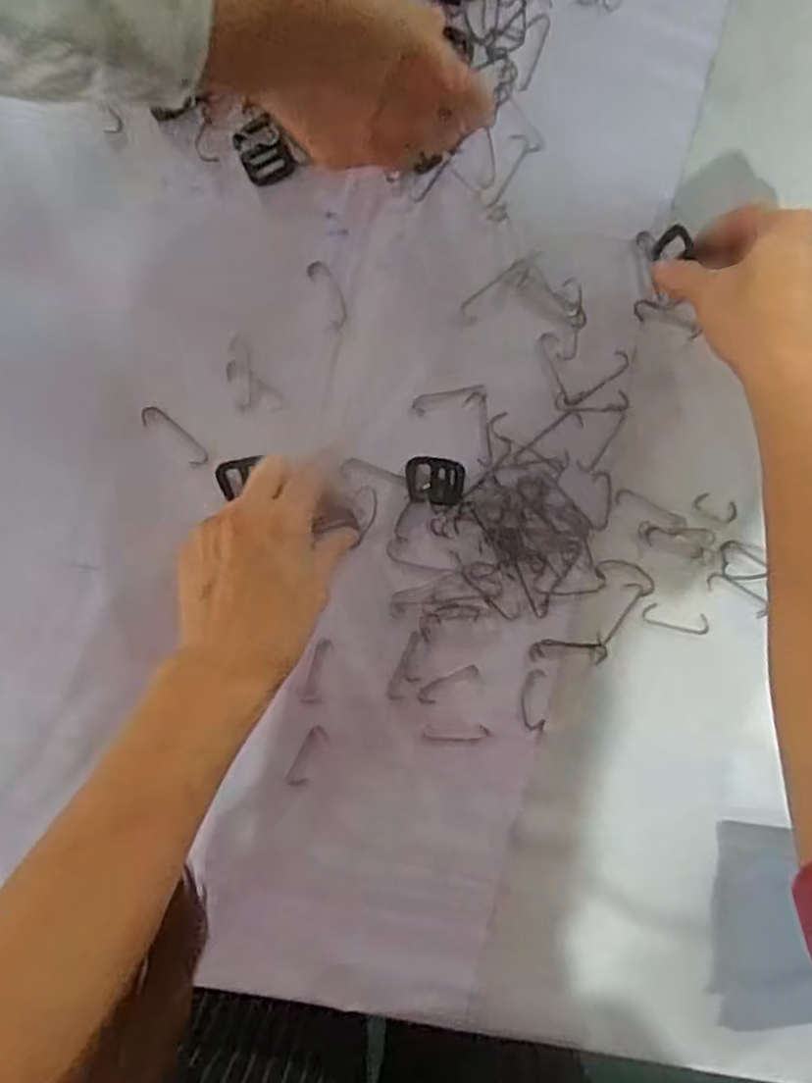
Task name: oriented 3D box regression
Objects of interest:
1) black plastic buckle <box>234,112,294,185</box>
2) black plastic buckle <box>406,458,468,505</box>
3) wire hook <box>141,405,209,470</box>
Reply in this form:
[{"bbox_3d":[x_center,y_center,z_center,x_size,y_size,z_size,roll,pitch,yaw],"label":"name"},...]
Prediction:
[{"bbox_3d":[-0.075,-0.205,0.400,0.024,0.010,0.031,-25,100,2],"label":"black plastic buckle"},{"bbox_3d":[0.017,-0.034,0.431,0.034,0.004,0.025,6,99,-3],"label":"black plastic buckle"},{"bbox_3d":[-0.126,-0.057,0.417,0.044,0.004,0.013,41,96,-8],"label":"wire hook"}]

